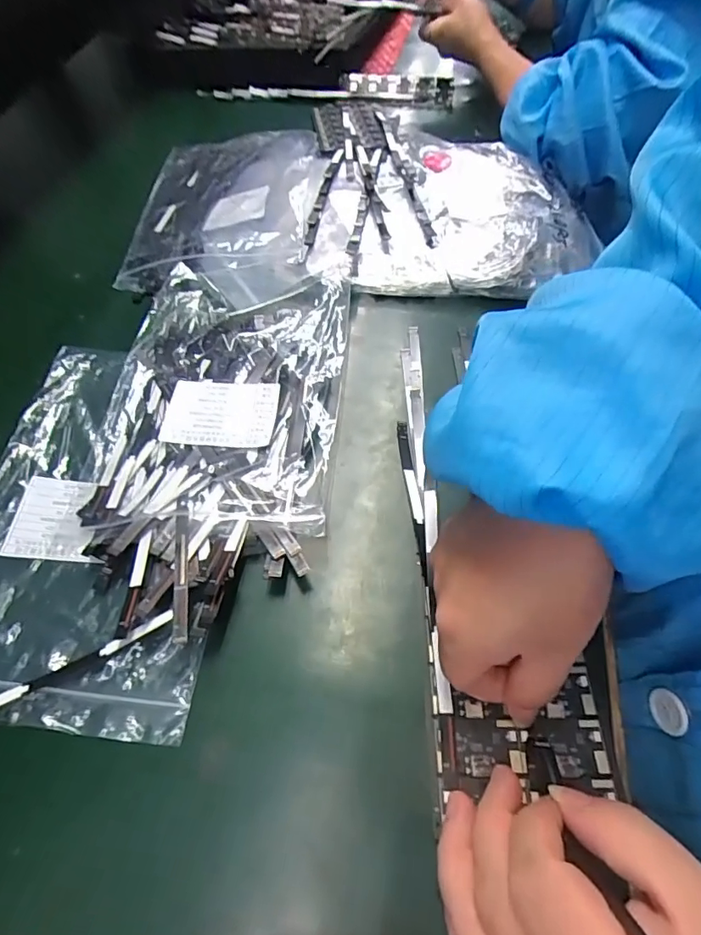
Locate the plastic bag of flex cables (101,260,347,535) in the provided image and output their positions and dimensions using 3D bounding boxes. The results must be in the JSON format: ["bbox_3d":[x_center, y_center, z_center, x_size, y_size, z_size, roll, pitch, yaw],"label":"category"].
[{"bbox_3d":[-0.081,-0.056,0.333,0.145,0.017,0.207,3,57,2],"label":"plastic bag of flex cables"}]

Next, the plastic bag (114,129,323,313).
[{"bbox_3d":[-0.112,-0.241,0.446,0.158,0.020,0.259,-3,57,-1],"label":"plastic bag"}]

